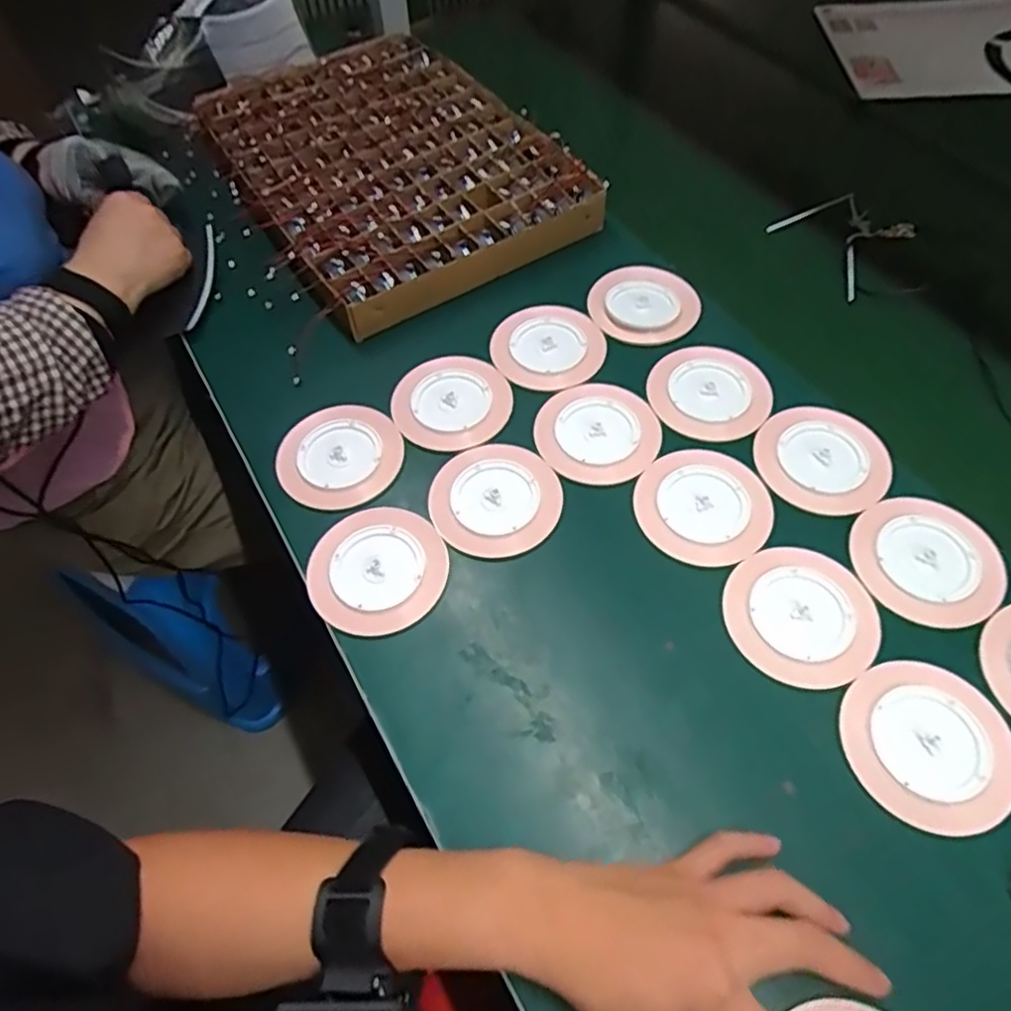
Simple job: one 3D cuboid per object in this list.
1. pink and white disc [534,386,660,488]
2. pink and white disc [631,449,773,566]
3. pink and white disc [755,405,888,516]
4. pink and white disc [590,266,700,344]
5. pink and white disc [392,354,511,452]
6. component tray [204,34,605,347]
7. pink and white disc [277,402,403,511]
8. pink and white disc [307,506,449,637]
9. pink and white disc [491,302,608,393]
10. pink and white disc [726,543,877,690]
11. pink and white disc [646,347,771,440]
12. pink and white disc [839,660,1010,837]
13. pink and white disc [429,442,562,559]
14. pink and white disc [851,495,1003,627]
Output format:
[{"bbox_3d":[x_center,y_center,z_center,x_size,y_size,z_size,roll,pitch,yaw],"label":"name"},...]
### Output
[{"bbox_3d":[0.074,-0.061,0.556,0.097,0.004,0.096,-1,57,2],"label":"pink and white disc"},{"bbox_3d":[0.150,-0.001,0.518,0.099,0.005,0.097,-1,57,2],"label":"pink and white disc"},{"bbox_3d":[0.247,-0.038,0.531,0.095,0.009,0.096,-1,57,2],"label":"pink and white disc"},{"bbox_3d":[0.128,-0.188,0.628,0.098,0.013,0.084,1,57,3],"label":"pink and white disc"},{"bbox_3d":[-0.046,-0.089,0.581,0.096,0.012,0.096,-1,57,2],"label":"pink and white disc"},{"bbox_3d":[-0.131,-0.372,0.736,0.303,0.046,0.420,-29,61,-16],"label":"component tray"},{"bbox_3d":[-0.134,-0.040,0.555,0.093,0.011,0.098,-1,57,2],"label":"pink and white disc"},{"bbox_3d":[-0.093,0.045,0.498,0.096,0.009,0.097,-4,57,0],"label":"pink and white disc"},{"bbox_3d":[0.038,-0.144,0.612,0.099,0.007,0.098,-1,57,2],"label":"pink and white disc"},{"bbox_3d":[0.202,0.073,0.466,0.097,0.004,0.099,-1,57,2],"label":"pink and white disc"},{"bbox_3d":[0.172,-0.097,0.573,0.098,0.005,0.095,-6,57,-1],"label":"pink and white disc"},{"bbox_3d":[0.260,0.146,0.417,0.097,0.005,0.098,-1,57,2],"label":"pink and white disc"},{"bbox_3d":[-0.009,-0.007,0.526,0.097,0.005,0.096,-1,57,2],"label":"pink and white disc"},{"bbox_3d":[0.297,0.038,0.481,0.094,0.006,0.096,-1,57,2],"label":"pink and white disc"}]

